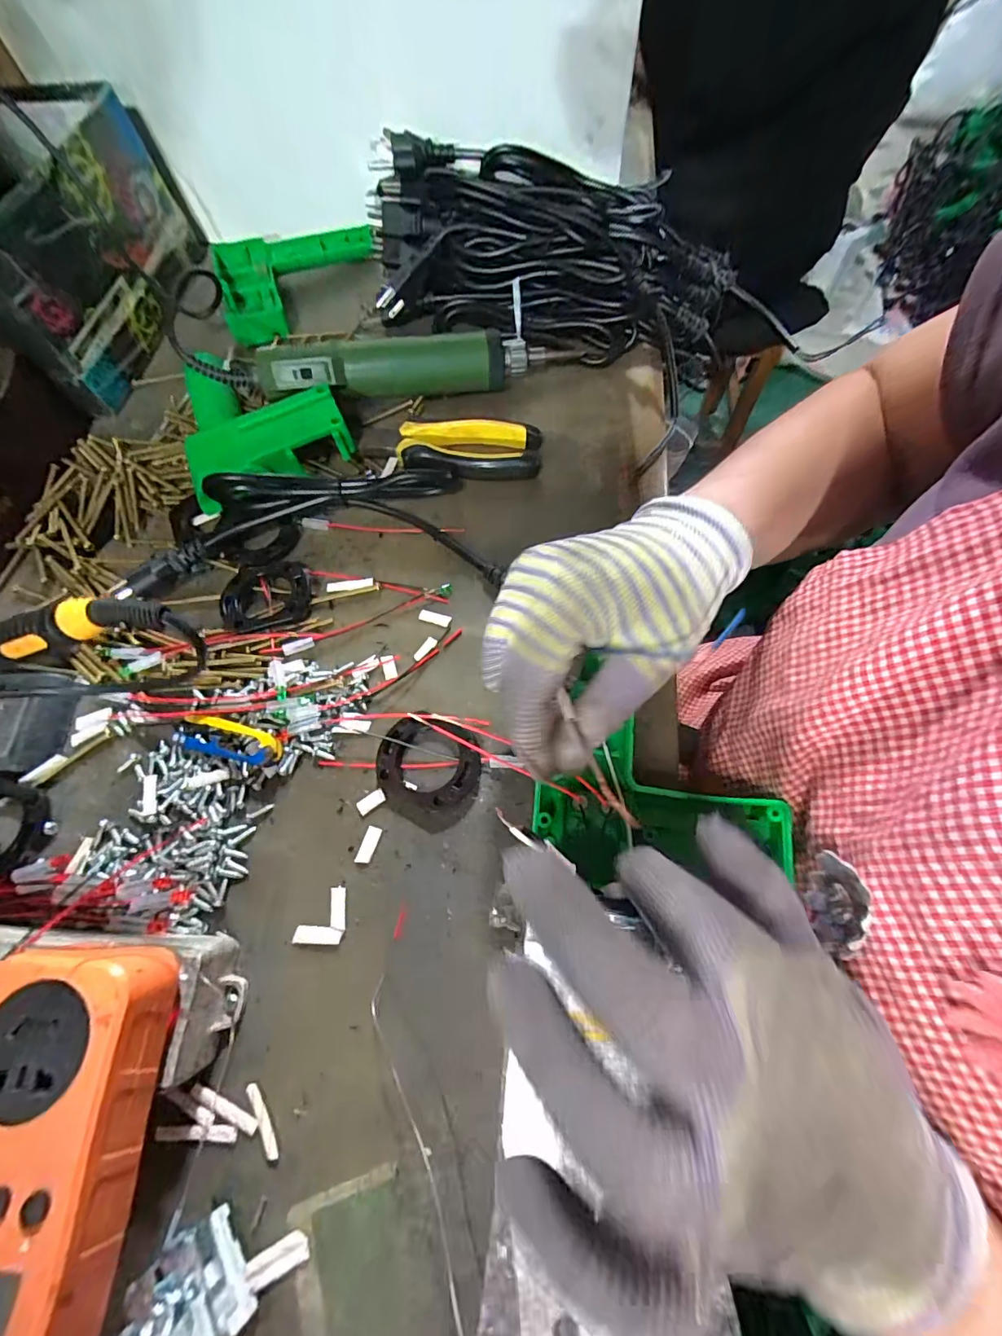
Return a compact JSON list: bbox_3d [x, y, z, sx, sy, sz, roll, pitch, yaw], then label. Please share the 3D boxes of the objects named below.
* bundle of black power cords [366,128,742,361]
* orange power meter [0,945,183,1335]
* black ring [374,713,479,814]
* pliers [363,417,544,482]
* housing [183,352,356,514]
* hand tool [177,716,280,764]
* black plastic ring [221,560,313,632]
[{"bbox_3d":[0.033,-0.339,0.394,0.304,0.093,0.123,15,68,9],"label":"bundle of black power cords"},{"bbox_3d":[-0.163,0.171,0.166,0.072,0.028,0.126,-2,66,2],"label":"orange power meter"},{"bbox_3d":[-0.041,0.053,0.268,0.057,0.007,0.053,-1,66,2],"label":"black ring"},{"bbox_3d":[-0.037,-0.160,0.350,0.129,0.018,0.047,2,66,3],"label":"pliers"},{"bbox_3d":[-0.177,-0.179,0.351,0.115,0.052,0.110,-25,67,-9],"label":"housing"},{"bbox_3d":[-0.156,0.041,0.274,0.066,0.011,0.020,14,67,9],"label":"hand tool"},{"bbox_3d":[-0.155,-0.050,0.316,0.055,0.009,0.056,-1,66,2],"label":"black plastic ring"}]

